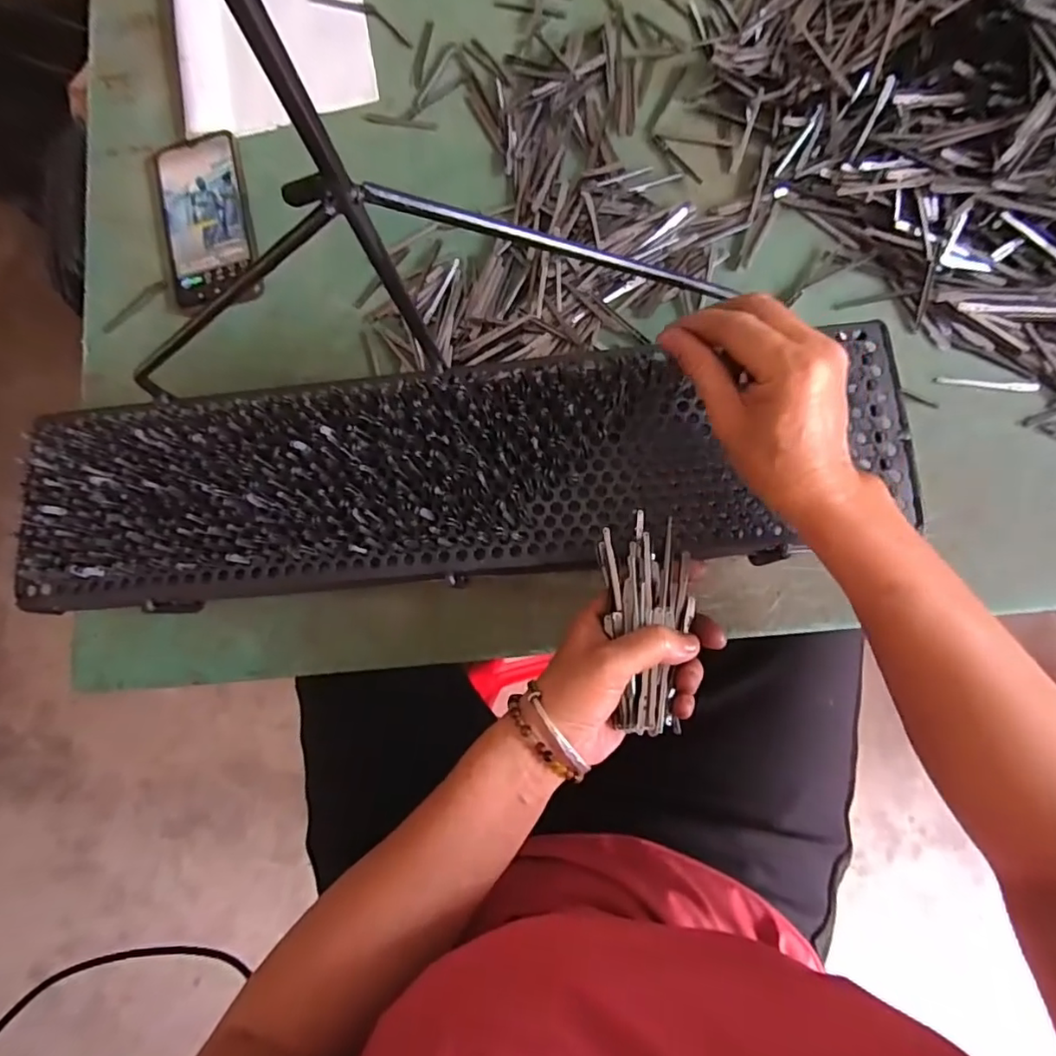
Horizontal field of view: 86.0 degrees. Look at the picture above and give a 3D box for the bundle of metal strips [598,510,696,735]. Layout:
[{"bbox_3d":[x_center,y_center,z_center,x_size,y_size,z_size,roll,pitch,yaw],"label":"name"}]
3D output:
[{"bbox_3d":[0.071,0.054,0.334,0.054,0.025,0.125,0,76,6],"label":"bundle of metal strips"}]

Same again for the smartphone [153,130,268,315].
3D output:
[{"bbox_3d":[-0.283,-0.268,0.492,0.079,0.012,0.177,-16,81,3],"label":"smartphone"}]

